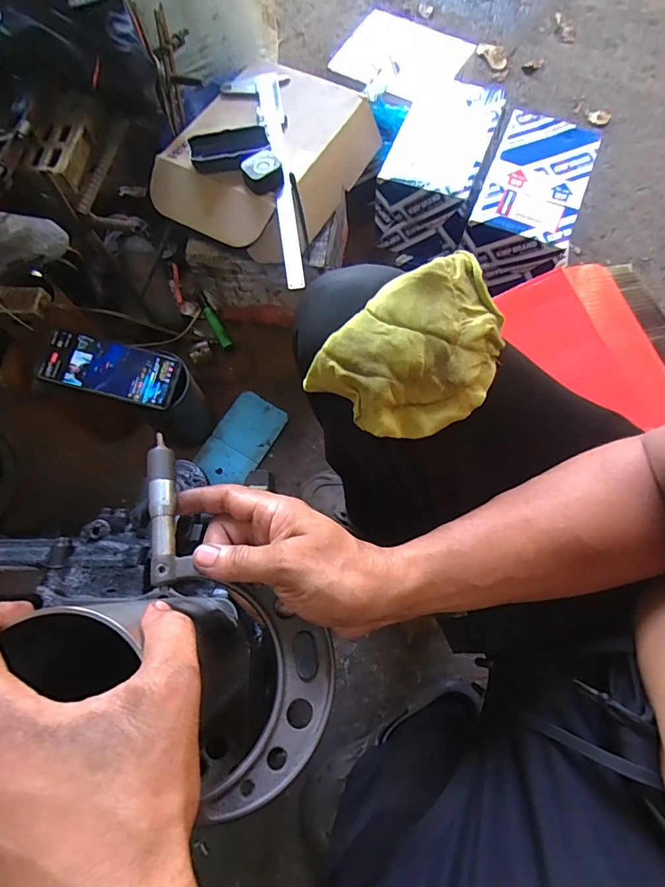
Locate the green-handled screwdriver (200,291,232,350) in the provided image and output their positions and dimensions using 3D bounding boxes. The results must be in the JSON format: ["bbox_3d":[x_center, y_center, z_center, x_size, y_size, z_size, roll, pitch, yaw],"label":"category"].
[{"bbox_3d":[-0.216,-0.222,0.802,0.018,0.023,0.123,-29,72,-8],"label":"green-handled screwdriver"}]

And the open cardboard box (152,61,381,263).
[{"bbox_3d":[-0.094,-0.430,0.661,0.233,0.069,0.329,28,74,11],"label":"open cardboard box"}]

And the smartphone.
[{"bbox_3d":[-0.292,-0.099,0.582,0.163,0.009,0.075,14,71,-11],"label":"smartphone"}]

